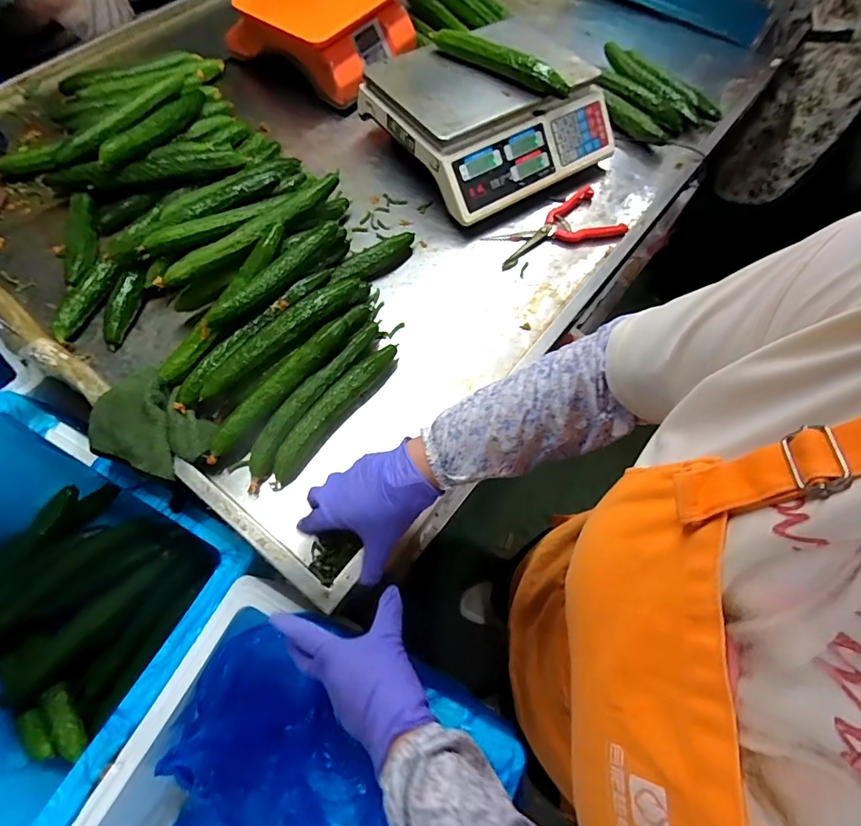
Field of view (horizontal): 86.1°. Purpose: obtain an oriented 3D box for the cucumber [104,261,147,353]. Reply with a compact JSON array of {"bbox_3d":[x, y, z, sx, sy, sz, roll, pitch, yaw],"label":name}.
[{"bbox_3d":[-0.418,-0.146,0.626,0.033,0.027,0.124,11,78,3],"label":"cucumber"}]

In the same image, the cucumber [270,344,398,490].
[{"bbox_3d":[-0.119,-0.005,0.574,0.030,0.033,0.224,34,68,13],"label":"cucumber"}]

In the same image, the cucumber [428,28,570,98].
[{"bbox_3d":[0.104,-0.541,0.698,0.235,0.034,0.032,33,68,13],"label":"cucumber"}]

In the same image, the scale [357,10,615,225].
[{"bbox_3d":[0.100,-0.493,0.768,0.328,0.128,0.299,-32,69,-16],"label":"scale"}]

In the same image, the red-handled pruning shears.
[{"bbox_3d":[0.192,-0.296,0.731,0.204,0.019,0.110,-20,66,-11],"label":"red-handled pruning shears"}]

